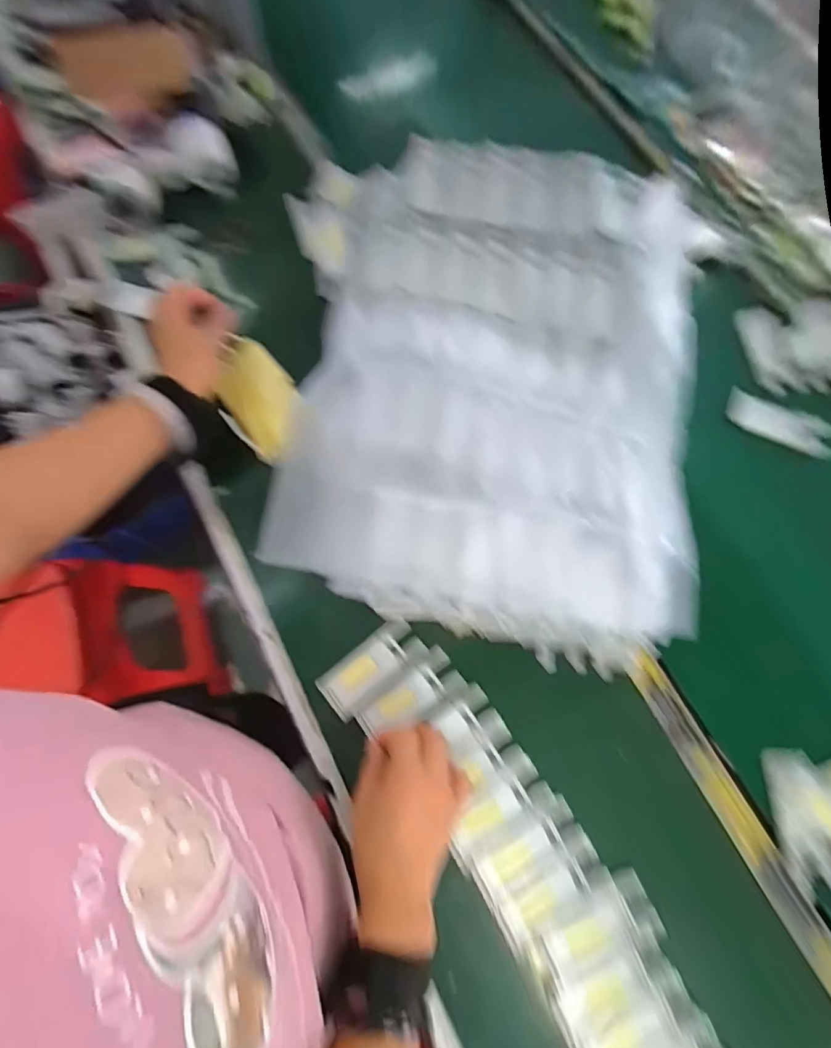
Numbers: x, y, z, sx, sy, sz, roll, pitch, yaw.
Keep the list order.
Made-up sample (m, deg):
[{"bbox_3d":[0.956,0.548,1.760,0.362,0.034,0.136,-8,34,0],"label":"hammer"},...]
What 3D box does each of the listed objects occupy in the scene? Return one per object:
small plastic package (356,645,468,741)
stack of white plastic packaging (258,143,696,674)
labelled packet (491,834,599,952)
[{"bbox_3d":[-0.004,0.170,0.469,0.102,0.019,0.047,-35,77,-10],"label":"small plastic package"},{"bbox_3d":[0.093,-0.156,0.518,0.405,0.099,0.546,10,74,3],"label":"stack of white plastic packaging"},{"bbox_3d":[0.121,0.328,0.427,0.105,0.004,0.038,-33,76,-9],"label":"labelled packet"}]

